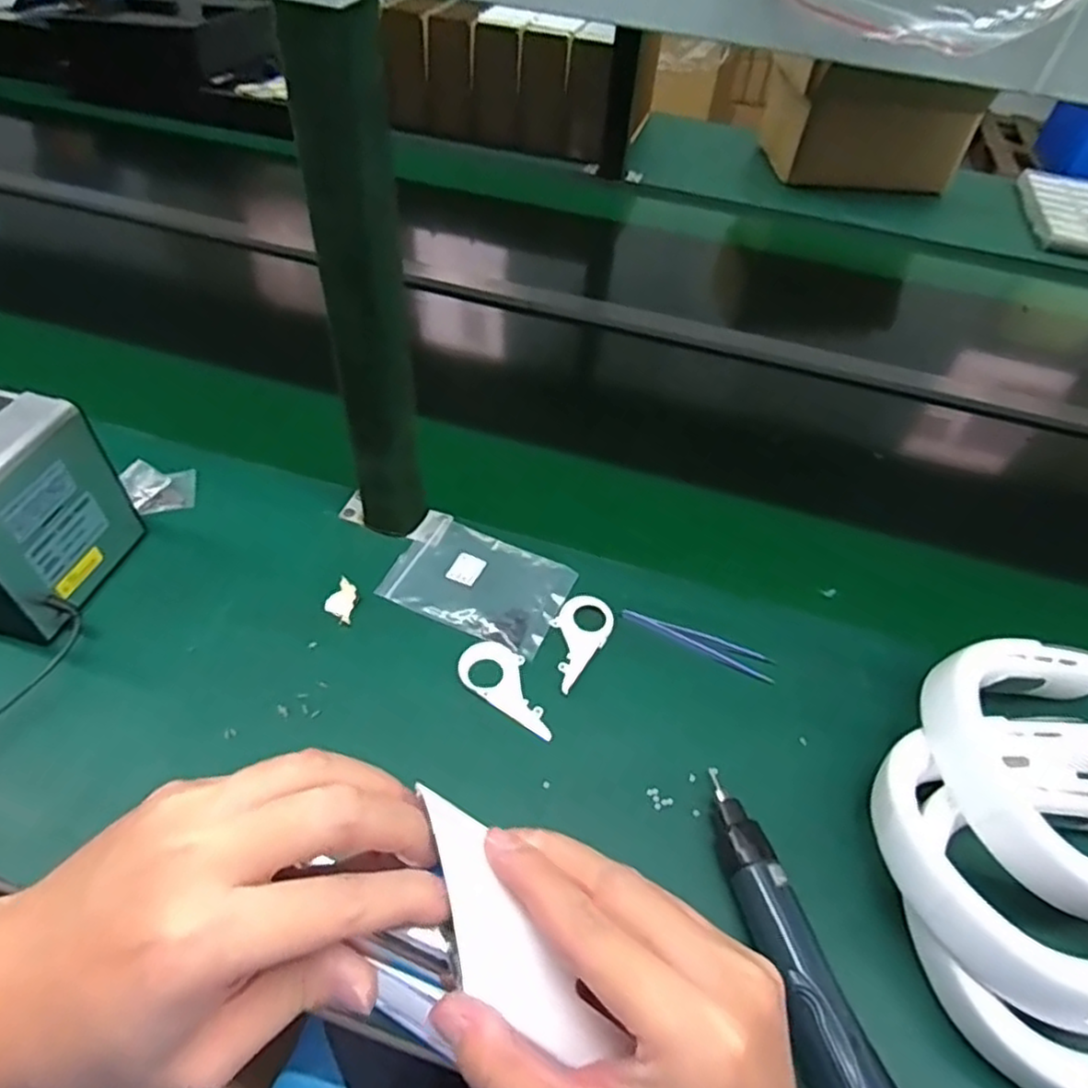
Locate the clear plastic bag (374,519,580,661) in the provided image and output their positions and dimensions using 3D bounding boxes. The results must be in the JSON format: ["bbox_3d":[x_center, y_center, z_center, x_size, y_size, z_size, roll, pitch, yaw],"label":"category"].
[{"bbox_3d":[-0.056,0.033,0.608,0.149,0.008,0.103,22,51,13],"label":"clear plastic bag"}]

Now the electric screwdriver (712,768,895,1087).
[{"bbox_3d":[0.154,0.262,0.415,0.040,0.051,0.257,-11,51,-15],"label":"electric screwdriver"}]

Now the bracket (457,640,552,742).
[{"bbox_3d":[-0.025,0.109,0.542,0.093,0.005,0.049,28,52,18],"label":"bracket"}]

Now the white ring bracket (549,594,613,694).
[{"bbox_3d":[0.024,0.077,0.574,0.047,0.004,0.090,29,53,18],"label":"white ring bracket"}]

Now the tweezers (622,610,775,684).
[{"bbox_3d":[0.131,0.081,0.590,0.129,0.005,0.023,24,51,15],"label":"tweezers"}]

